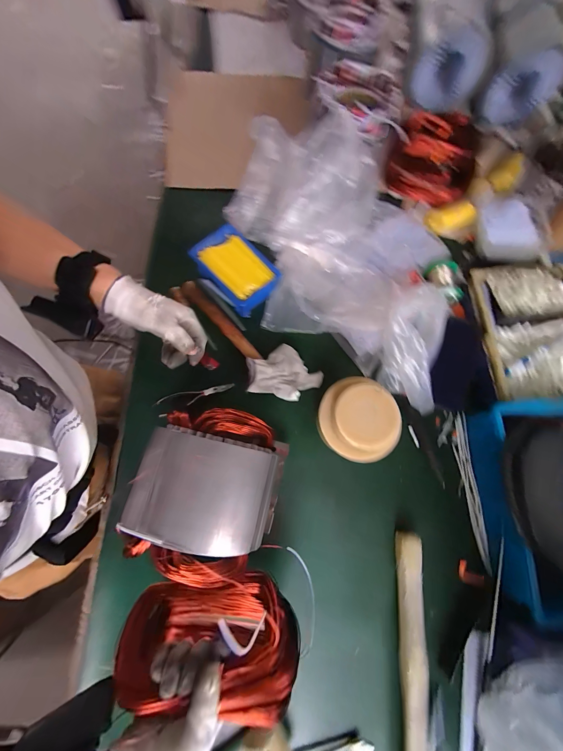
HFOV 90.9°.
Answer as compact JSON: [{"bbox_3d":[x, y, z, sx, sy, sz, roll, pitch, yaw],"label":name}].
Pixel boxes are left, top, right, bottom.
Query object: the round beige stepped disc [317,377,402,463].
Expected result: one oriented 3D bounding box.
[{"bbox_3d":[0.105,0.058,0.380,0.100,0.051,0.106,0,76,-2],"label":"round beige stepped disc"}]

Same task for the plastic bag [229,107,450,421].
[{"bbox_3d":[0.133,-0.212,0.476,0.490,0.142,0.347,36,77,7],"label":"plastic bag"}]

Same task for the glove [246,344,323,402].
[{"bbox_3d":[0.007,-0.006,0.477,0.128,0.043,0.095,11,75,1],"label":"glove"}]

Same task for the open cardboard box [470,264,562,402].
[{"bbox_3d":[0.447,-0.082,0.493,0.180,0.061,0.243,0,76,-2],"label":"open cardboard box"}]

